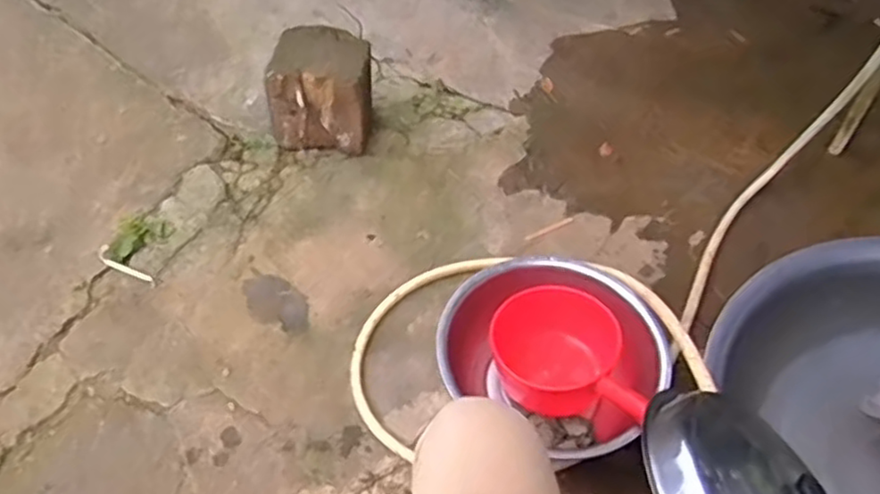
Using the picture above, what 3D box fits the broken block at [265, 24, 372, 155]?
[{"bbox_3d":[-0.242,-0.335,1.440,0.208,0.211,0.185,6,50,8],"label":"broken block"}]

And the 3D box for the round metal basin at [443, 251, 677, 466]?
[{"bbox_3d":[0.182,0.174,1.089,0.318,0.151,0.311,-1,50,2],"label":"round metal basin"}]

